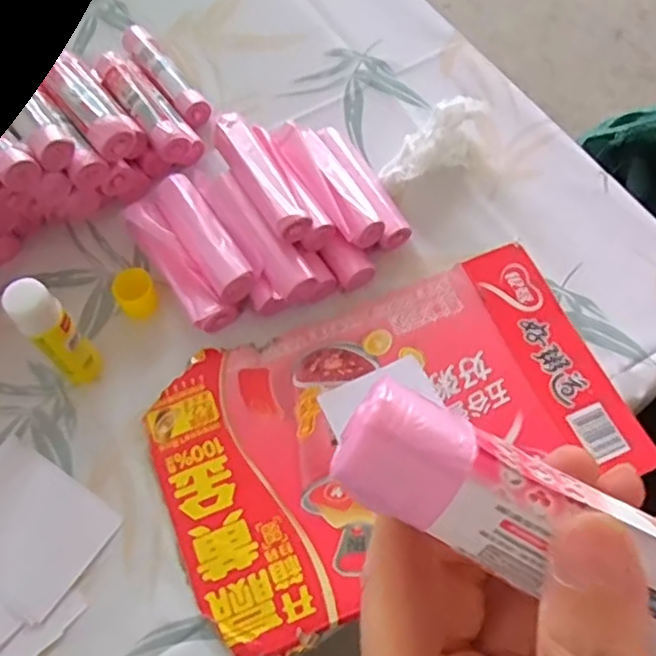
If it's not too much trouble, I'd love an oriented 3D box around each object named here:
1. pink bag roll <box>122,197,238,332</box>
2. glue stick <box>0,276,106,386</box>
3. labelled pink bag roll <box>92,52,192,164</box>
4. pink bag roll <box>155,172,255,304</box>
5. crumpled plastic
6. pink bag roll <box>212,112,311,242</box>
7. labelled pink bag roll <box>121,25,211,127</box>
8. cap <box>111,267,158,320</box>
[{"bbox_3d":[-0.120,-0.050,0.533,0.032,0.040,0.124,-34,68,-14],"label":"pink bag roll"},{"bbox_3d":[-0.187,0.005,0.468,0.033,0.103,0.029,39,71,18],"label":"glue stick"},{"bbox_3d":[-0.156,-0.191,0.580,0.036,0.030,0.124,-35,69,-15],"label":"labelled pink bag roll"},{"bbox_3d":[-0.099,-0.068,0.537,0.032,0.035,0.122,-31,68,-13],"label":"pink bag roll"},{"bbox_3d":[0.091,-0.155,0.572,0.052,0.043,0.107,38,71,17],"label":"crumpled plastic"},{"bbox_3d":[-0.052,-0.116,0.510,0.028,0.019,0.115,-30,67,-12],"label":"pink bag roll"},{"bbox_3d":[-0.152,-0.232,0.627,0.025,0.024,0.132,-35,69,-14],"label":"labelled pink bag roll"},{"bbox_3d":[-0.151,-0.027,0.530,0.029,0.032,0.026,-29,67,-12],"label":"cap"}]

